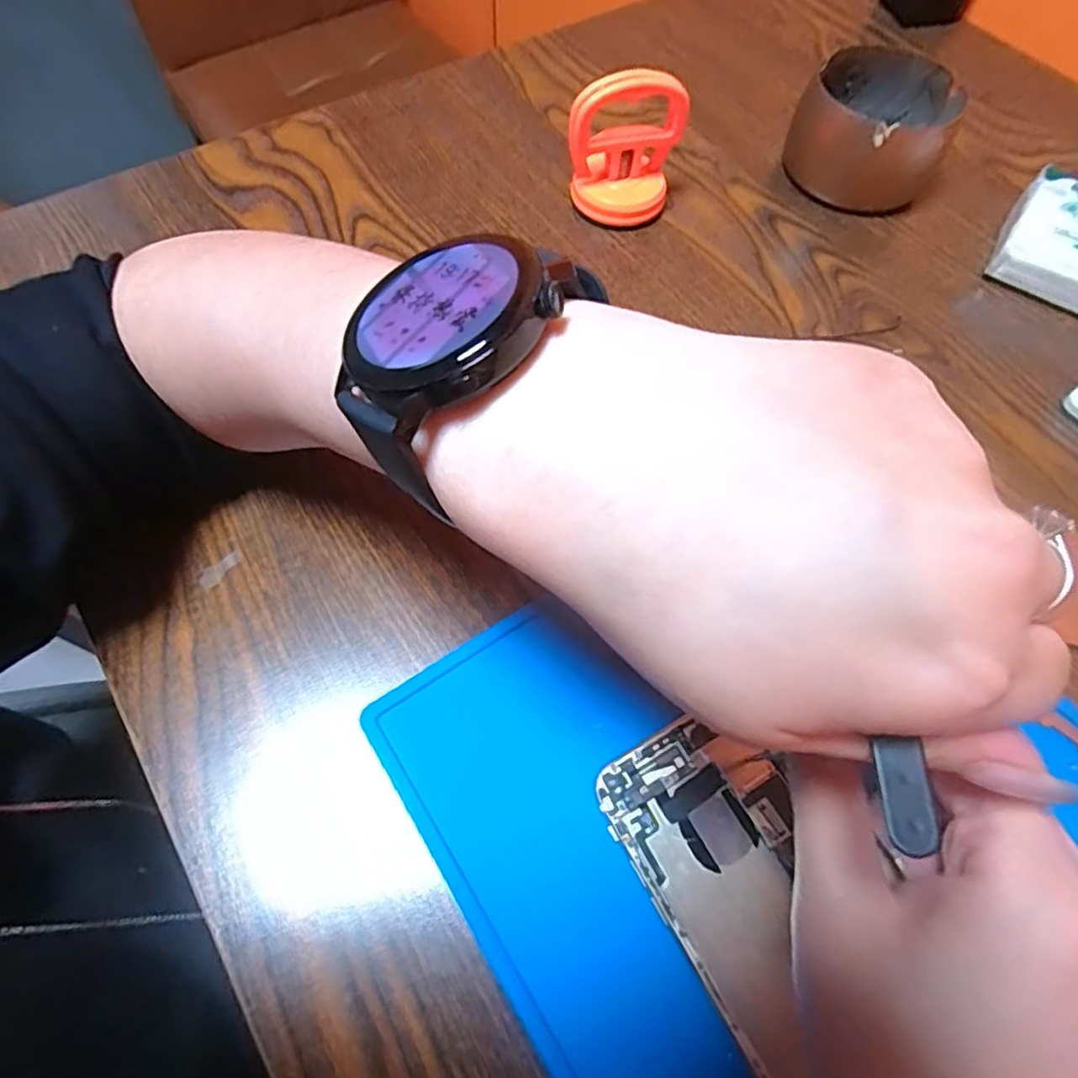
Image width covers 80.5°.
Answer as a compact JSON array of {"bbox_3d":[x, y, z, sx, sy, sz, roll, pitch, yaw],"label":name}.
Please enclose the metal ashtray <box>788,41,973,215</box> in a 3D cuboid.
[{"bbox_3d":[0.196,-0.237,0.375,0.083,0.049,0.092,30,66,12],"label":"metal ashtray"}]

